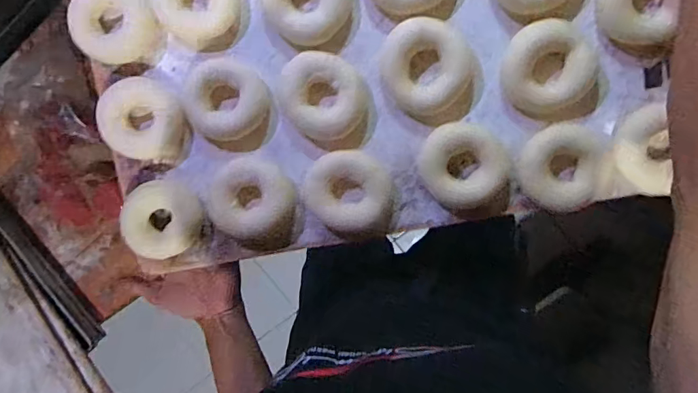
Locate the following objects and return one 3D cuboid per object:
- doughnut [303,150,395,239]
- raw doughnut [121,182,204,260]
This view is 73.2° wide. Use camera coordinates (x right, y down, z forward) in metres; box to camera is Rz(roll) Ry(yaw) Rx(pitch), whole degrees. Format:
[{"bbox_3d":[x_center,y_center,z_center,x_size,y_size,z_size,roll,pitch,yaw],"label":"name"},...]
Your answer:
[{"bbox_3d":[0.003,-0.001,0.491,0.086,0.022,0.101,-41,91,8],"label":"doughnut"},{"bbox_3d":[-0.200,0.026,0.501,0.082,0.020,0.081,1,96,6],"label":"raw doughnut"}]

